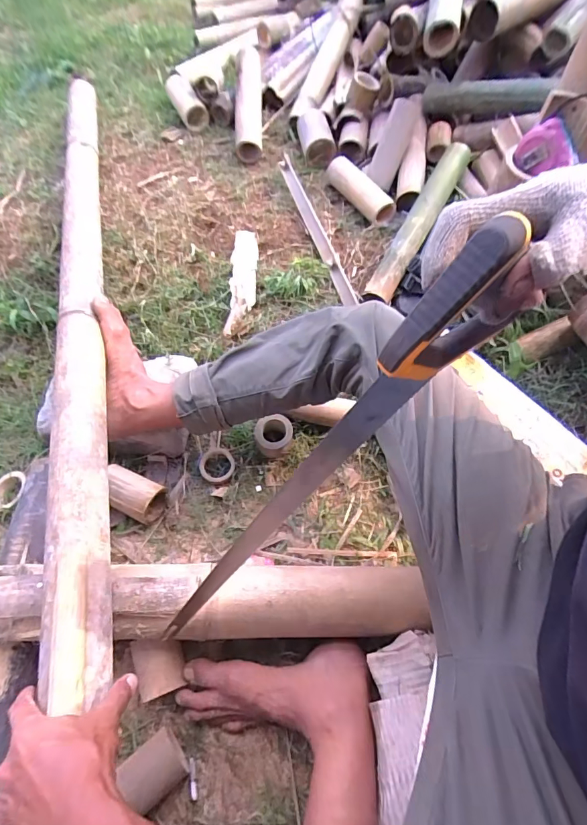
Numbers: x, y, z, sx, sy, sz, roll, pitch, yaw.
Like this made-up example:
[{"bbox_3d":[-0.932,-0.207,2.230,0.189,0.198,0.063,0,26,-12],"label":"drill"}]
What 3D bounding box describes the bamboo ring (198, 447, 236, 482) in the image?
[{"bbox_3d":[-0.137,0.093,0.763,0.062,0.017,0.064,-1,54,1],"label":"bamboo ring"}]

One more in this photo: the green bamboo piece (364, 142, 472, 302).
[{"bbox_3d":[0.268,-0.409,0.910,0.058,0.046,0.412,26,77,19],"label":"green bamboo piece"}]

